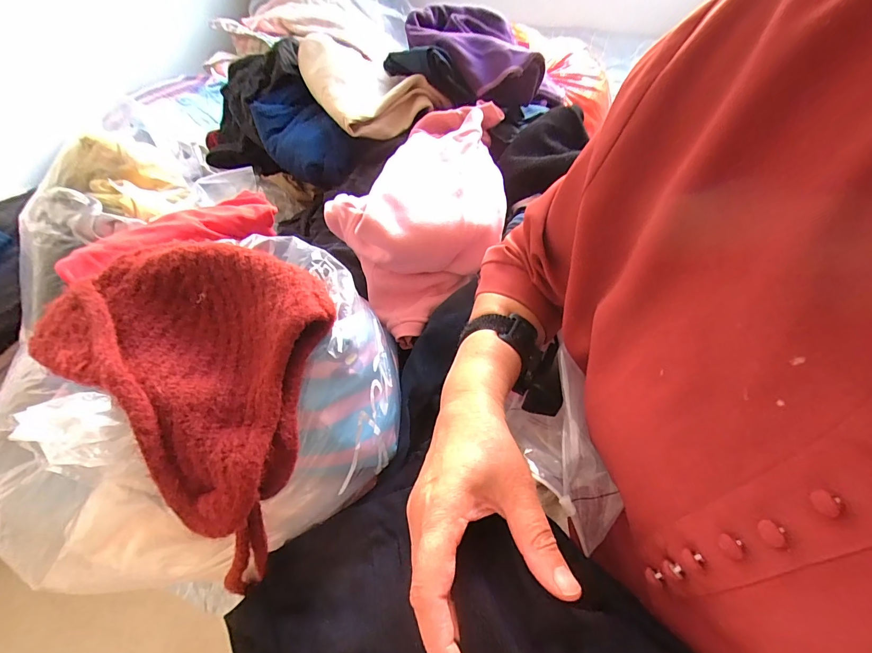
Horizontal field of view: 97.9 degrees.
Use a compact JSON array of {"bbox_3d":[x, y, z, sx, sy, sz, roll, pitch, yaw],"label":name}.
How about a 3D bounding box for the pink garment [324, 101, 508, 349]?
[{"bbox_3d":[0.011,-0.173,0.571,0.189,0.166,0.361,25,59,20],"label":"pink garment"}]

